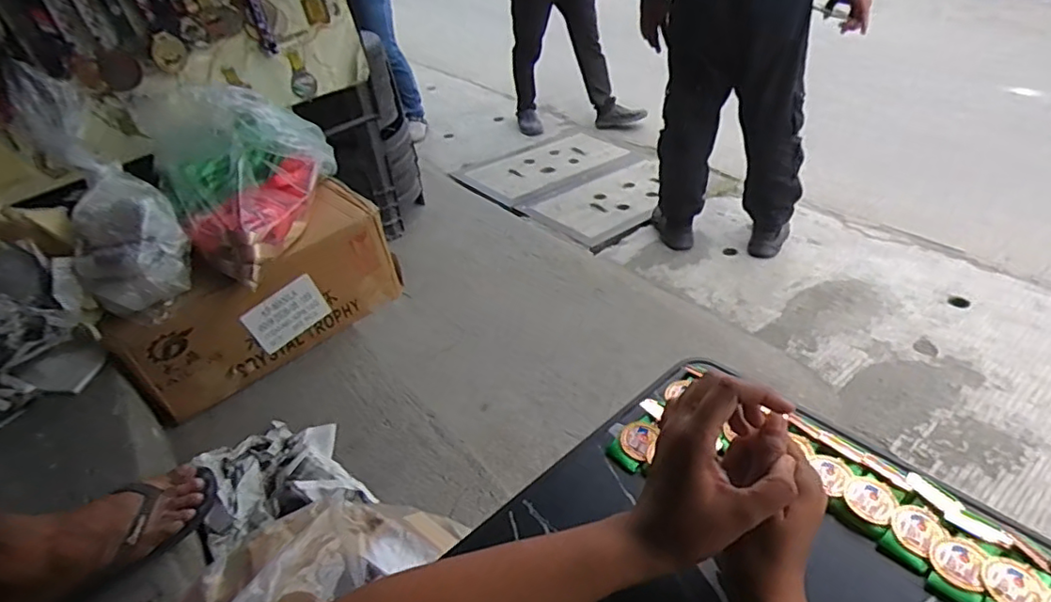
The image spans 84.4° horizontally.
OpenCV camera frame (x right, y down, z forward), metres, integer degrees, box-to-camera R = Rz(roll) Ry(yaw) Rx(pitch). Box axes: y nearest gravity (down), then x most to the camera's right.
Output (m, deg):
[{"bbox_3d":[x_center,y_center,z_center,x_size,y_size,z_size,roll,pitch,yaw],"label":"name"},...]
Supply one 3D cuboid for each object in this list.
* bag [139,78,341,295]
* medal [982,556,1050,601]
[{"bbox_3d":[-0.561,-0.280,1.199,0.347,0.245,0.440,-26,45,-20],"label":"bag"},{"bbox_3d":[0.323,0.187,0.382,0.033,0.004,0.042,27,52,32],"label":"medal"}]

